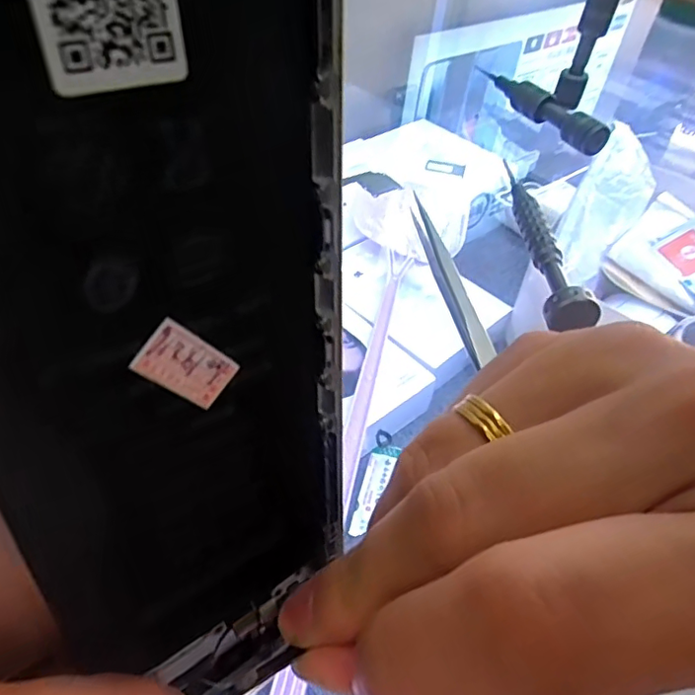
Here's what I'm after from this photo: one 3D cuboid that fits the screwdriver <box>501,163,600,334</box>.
[{"bbox_3d":[0.082,-0.051,0.239,0.016,0.012,0.112,5,45,-2],"label":"screwdriver"}]

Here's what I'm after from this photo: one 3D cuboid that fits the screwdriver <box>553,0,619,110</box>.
[{"bbox_3d":[0.145,-0.195,0.328,0.017,0.104,0.014,19,46,12],"label":"screwdriver"}]

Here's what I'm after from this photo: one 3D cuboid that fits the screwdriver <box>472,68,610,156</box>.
[{"bbox_3d":[0.113,-0.144,0.337,0.016,0.015,0.098,-19,50,-24],"label":"screwdriver"}]

